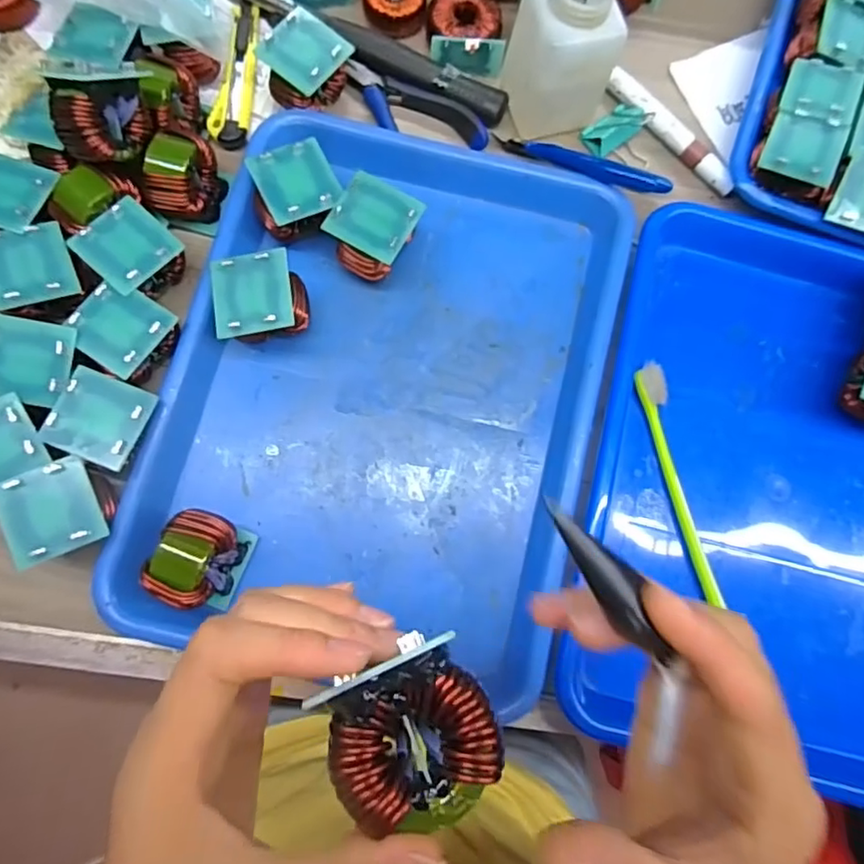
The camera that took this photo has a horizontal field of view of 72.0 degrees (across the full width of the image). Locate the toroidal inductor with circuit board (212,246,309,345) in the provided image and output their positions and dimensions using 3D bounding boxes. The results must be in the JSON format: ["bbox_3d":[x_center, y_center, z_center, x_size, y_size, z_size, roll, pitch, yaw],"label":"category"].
[{"bbox_3d":[-0.099,-0.075,0.351,0.050,0.044,0.049,-10,80,-6],"label":"toroidal inductor with circuit board"}]

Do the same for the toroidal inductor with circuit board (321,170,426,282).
[{"bbox_3d":[-0.035,-0.122,0.365,0.047,0.040,0.049,29,79,2],"label":"toroidal inductor with circuit board"}]

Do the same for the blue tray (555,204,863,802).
[{"bbox_3d":[0.219,0.029,0.358,0.244,0.035,0.332,13,78,-2],"label":"blue tray"}]

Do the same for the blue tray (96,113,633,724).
[{"bbox_3d":[-0.026,-0.026,0.358,0.248,0.043,0.336,13,78,-2],"label":"blue tray"}]

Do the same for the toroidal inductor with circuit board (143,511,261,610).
[{"bbox_3d":[-0.126,0.069,0.324,0.038,0.050,0.048,27,79,1],"label":"toroidal inductor with circuit board"}]

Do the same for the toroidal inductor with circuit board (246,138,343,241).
[{"bbox_3d":[-0.082,-0.143,0.363,0.049,0.035,0.050,-24,82,-8],"label":"toroidal inductor with circuit board"}]

